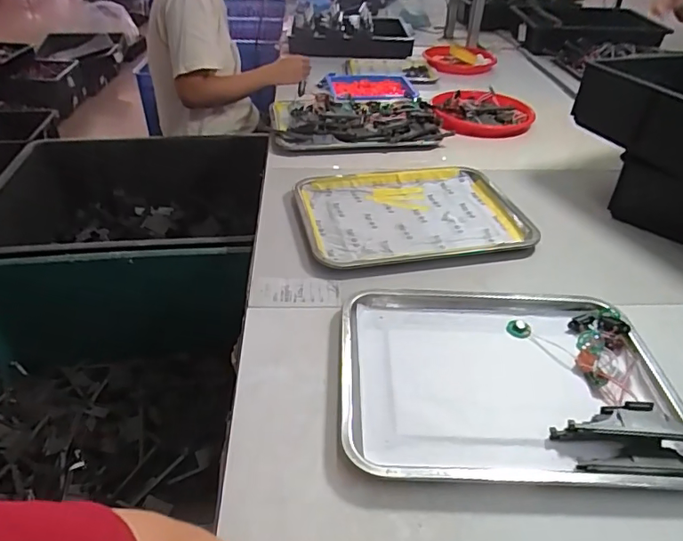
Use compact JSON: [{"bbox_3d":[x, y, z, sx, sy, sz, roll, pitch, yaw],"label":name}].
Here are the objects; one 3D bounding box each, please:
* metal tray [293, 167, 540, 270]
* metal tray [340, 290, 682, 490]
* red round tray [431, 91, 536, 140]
[{"bbox_3d":[0.111,-0.096,0.820,0.356,0.023,0.260,-8,38,-14],"label":"metal tray"},{"bbox_3d":[0.176,0.114,0.554,0.347,0.024,0.260,2,37,-2],"label":"metal tray"},{"bbox_3d":[0.325,-0.375,1.184,0.228,0.035,0.229,1,37,-4],"label":"red round tray"}]

